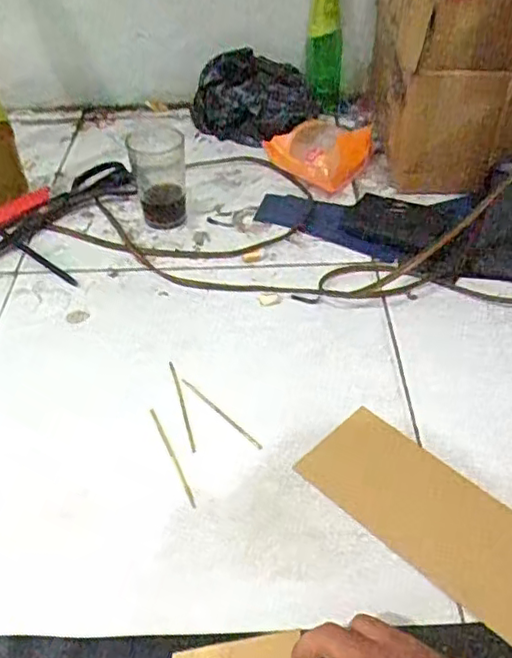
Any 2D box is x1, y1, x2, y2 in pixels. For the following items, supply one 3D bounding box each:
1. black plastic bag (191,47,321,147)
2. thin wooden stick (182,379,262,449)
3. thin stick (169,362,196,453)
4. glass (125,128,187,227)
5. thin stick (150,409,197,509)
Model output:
[{"bbox_3d":[-0.013,-0.335,0.903,0.161,0.096,0.121,29,51,26],"label":"black plastic bag"},{"bbox_3d":[-0.031,0.074,0.558,0.008,0.004,0.102,-33,53,-29],"label":"thin wooden stick"},{"bbox_3d":[-0.066,0.067,0.563,0.005,0.004,0.104,-12,46,-11],"label":"thin stick"},{"bbox_3d":[-0.112,-0.176,0.743,0.063,0.095,0.073,-9,45,-9],"label":"glass"},{"bbox_3d":[-0.070,0.104,0.525,0.005,0.004,0.103,-19,47,-18],"label":"thin stick"}]

